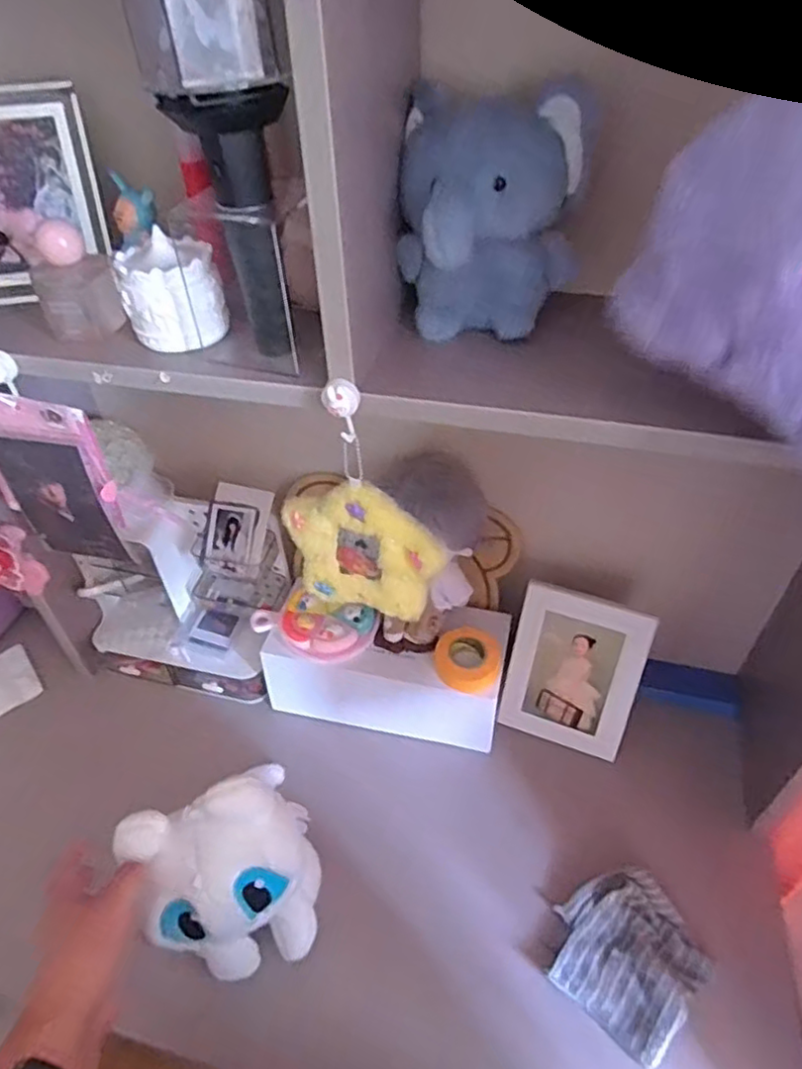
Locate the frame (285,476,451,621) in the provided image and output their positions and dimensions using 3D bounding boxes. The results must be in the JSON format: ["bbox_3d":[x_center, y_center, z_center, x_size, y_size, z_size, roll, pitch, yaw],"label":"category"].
[{"bbox_3d":[-0.034,0.013,0.548,0.140,0.127,0.028,15,46,18],"label":"frame"}]

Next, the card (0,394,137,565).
[{"bbox_3d":[-0.334,-0.049,0.607,0.130,0.192,0.017,15,44,4],"label":"card"}]

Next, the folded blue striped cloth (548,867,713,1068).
[{"bbox_3d":[0.217,0.394,0.612,0.130,0.030,0.125,-35,52,-30],"label":"folded blue striped cloth"}]

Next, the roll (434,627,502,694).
[{"bbox_3d":[0.075,0.141,0.731,0.072,0.030,0.065,17,46,19],"label":"roll"}]

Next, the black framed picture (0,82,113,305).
[{"bbox_3d":[-0.335,-0.301,0.576,0.133,0.170,0.026,-5,22,-4],"label":"black framed picture"}]

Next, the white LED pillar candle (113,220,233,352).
[{"bbox_3d":[-0.176,-0.187,0.500,0.075,0.071,0.075,-17,45,-15],"label":"white LED pillar candle"}]

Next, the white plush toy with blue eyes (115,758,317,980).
[{"bbox_3d":[-0.146,0.310,0.569,0.132,0.204,0.089,-11,44,-9],"label":"white plush toy with blue eyes"}]

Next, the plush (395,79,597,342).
[{"bbox_3d":[0.066,-0.234,0.477,0.132,0.144,0.107,-13,44,-11],"label":"plush"}]

